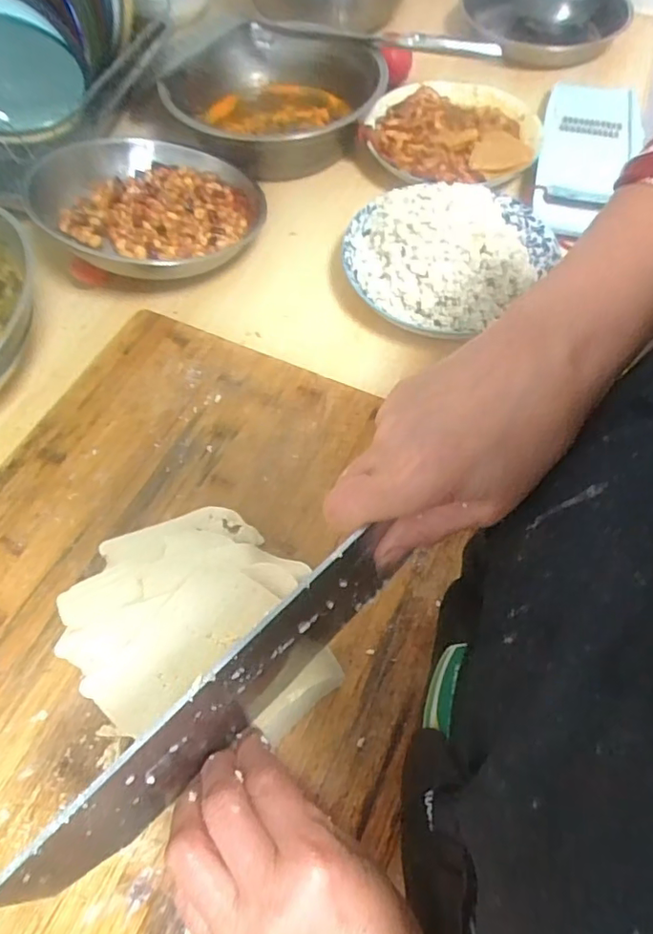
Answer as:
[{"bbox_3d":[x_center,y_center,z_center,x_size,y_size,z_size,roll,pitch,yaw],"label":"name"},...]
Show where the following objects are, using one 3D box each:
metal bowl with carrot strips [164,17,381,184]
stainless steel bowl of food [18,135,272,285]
[{"bbox_3d":[-0.059,-0.422,0.677,0.236,0.079,0.236,-1,61,1],"label":"metal bowl with carrot strips"},{"bbox_3d":[-0.173,-0.272,0.578,0.189,0.064,0.196,-1,61,1],"label":"stainless steel bowl of food"}]

